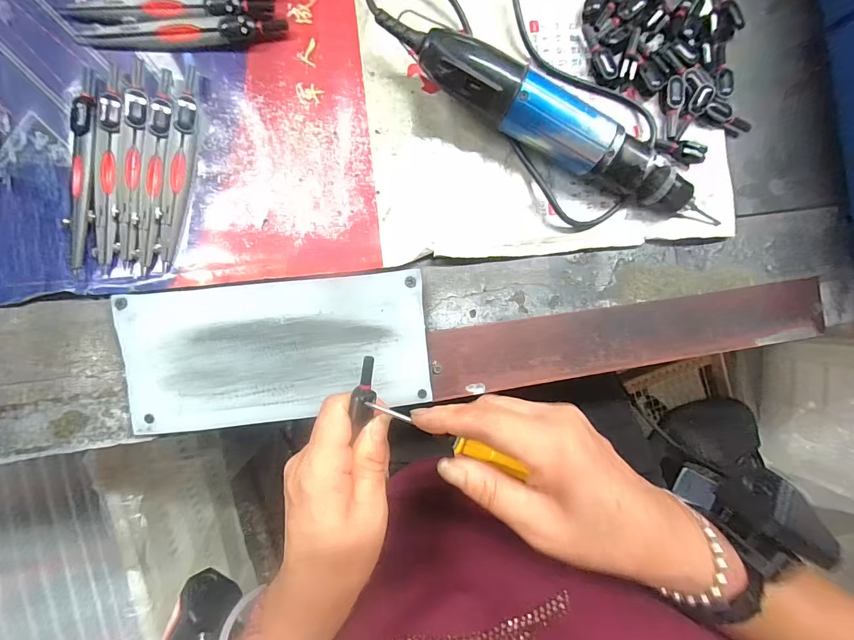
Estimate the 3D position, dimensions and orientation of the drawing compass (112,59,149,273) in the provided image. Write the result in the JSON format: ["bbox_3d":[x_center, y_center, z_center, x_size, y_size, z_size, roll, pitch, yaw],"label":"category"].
[{"bbox_3d":[-0.190,-0.102,0.249,0.014,0.007,0.135,6,89,-7],"label":"drawing compass"}]

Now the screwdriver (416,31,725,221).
[{"bbox_3d":[0.103,-0.122,0.268,0.240,0.046,0.038,24,87,-6],"label":"screwdriver"}]

